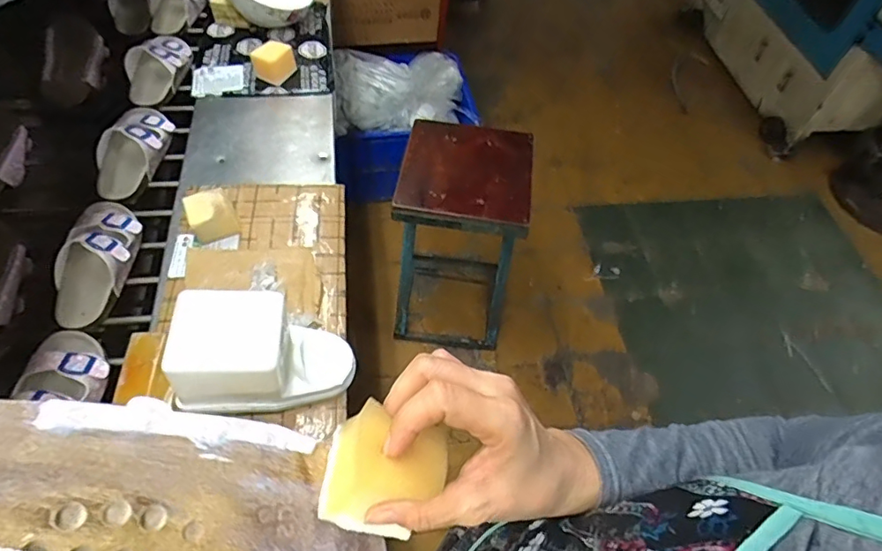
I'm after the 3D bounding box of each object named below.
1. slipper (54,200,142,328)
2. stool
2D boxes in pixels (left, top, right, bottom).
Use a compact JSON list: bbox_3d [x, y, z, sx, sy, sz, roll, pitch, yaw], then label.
[{"bbox_3d":[-0.482,-0.040,0.717,0.096,0.061,0.200,-6,55,-8],"label":"slipper"},{"bbox_3d":[0.049,-0.077,1.400,0.307,0.592,0.352,8,54,3],"label":"stool"}]

